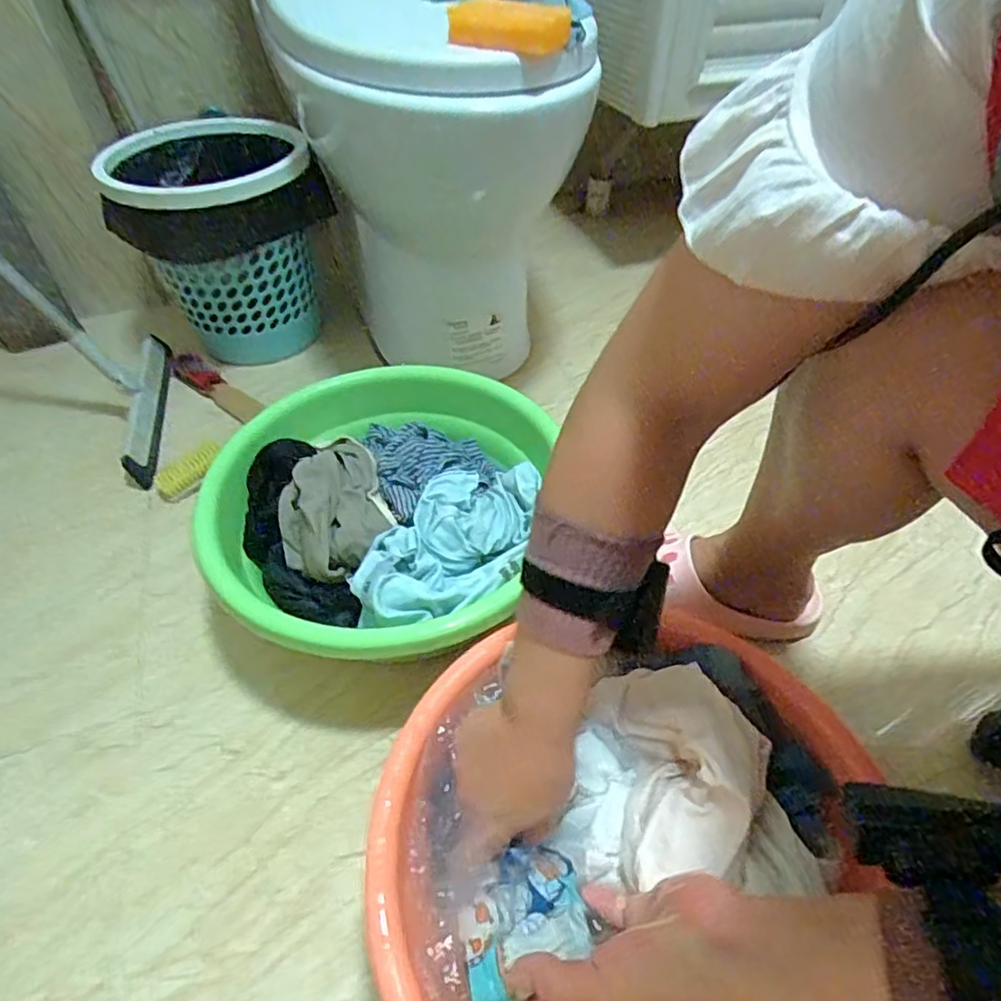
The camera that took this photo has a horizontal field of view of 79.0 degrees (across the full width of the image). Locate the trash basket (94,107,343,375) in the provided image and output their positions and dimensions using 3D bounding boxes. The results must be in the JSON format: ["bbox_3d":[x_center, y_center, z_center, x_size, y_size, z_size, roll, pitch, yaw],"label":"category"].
[{"bbox_3d":[-0.399,-0.368,0.901,0.246,0.274,0.289,-21,51,-19],"label":"trash basket"}]

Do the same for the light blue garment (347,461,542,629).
[{"bbox_3d":[-0.041,0.040,0.590,0.117,0.048,0.216,25,52,21],"label":"light blue garment"}]

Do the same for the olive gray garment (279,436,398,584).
[{"bbox_3d":[-0.175,-0.002,0.623,0.108,0.055,0.174,-15,49,-14],"label":"olive gray garment"}]

